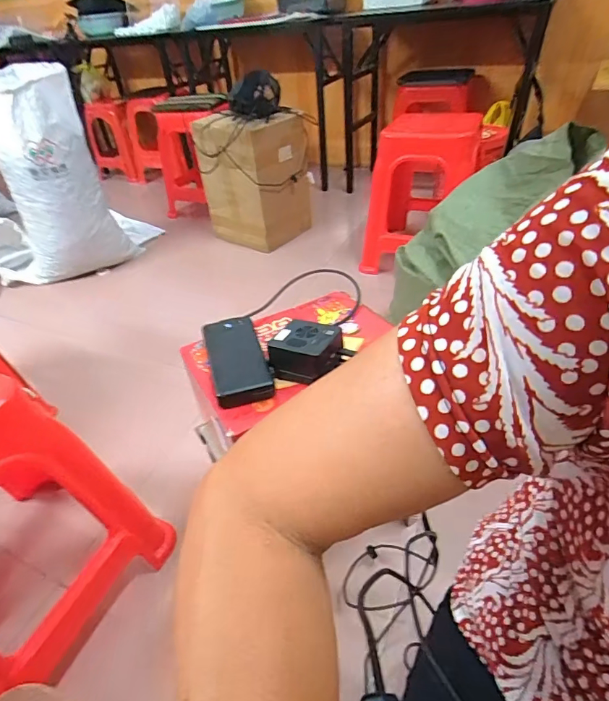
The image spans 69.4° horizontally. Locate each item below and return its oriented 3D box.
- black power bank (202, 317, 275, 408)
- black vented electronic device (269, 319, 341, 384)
[{"bbox_3d":[-0.092,0.009,0.588,0.070,0.023,0.158,-15,40,-9],"label":"black power bank"},{"bbox_3d":[0.003,0.004,0.576,0.086,0.056,0.079,9,42,18],"label":"black vented electronic device"}]

